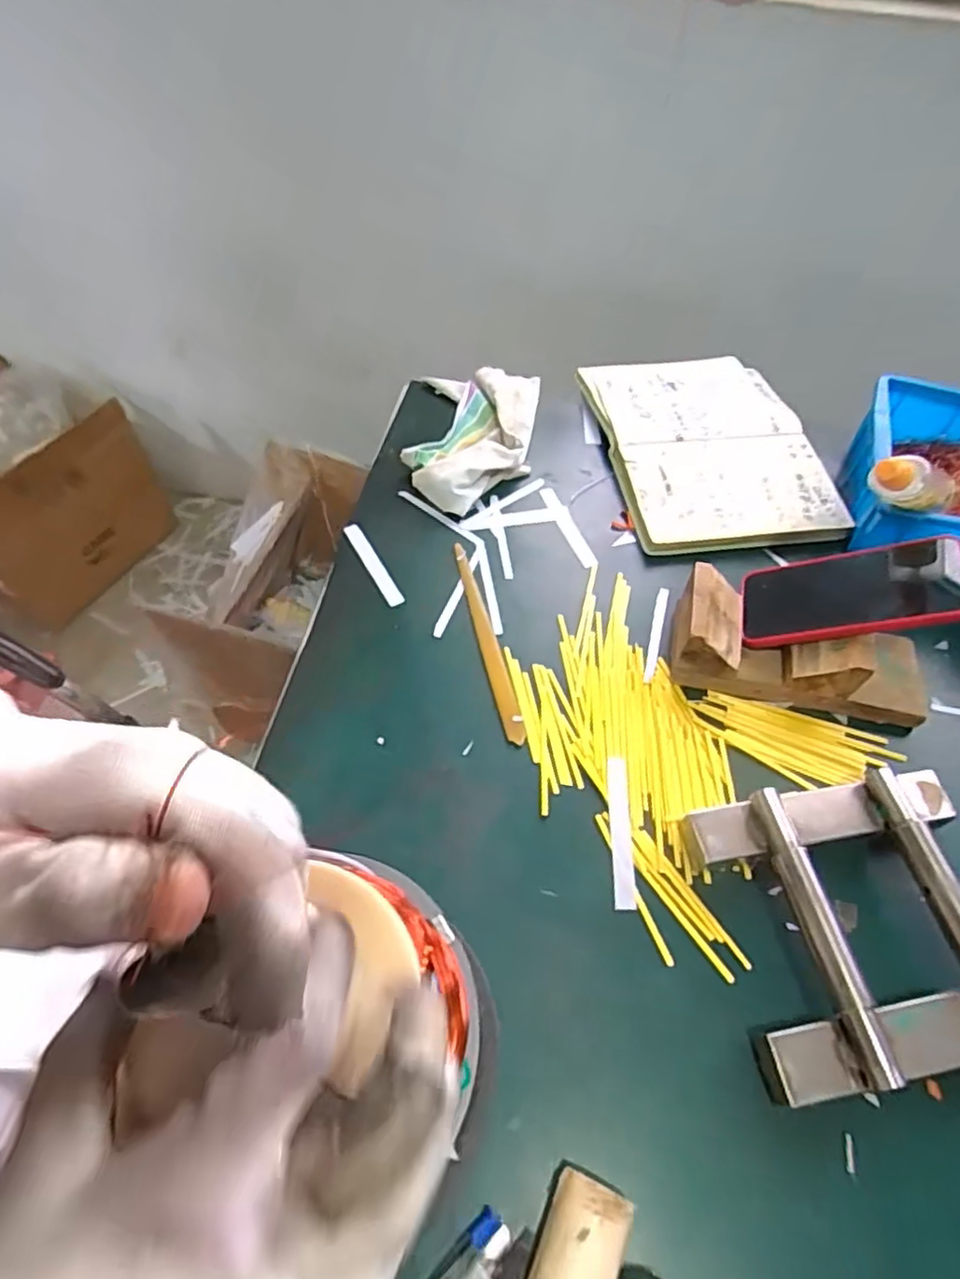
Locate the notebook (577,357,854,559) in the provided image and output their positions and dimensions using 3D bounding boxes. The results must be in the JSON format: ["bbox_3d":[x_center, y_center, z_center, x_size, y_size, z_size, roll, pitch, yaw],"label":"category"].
[{"bbox_3d":[0.239,-0.209,0.732,0.205,0.038,0.281,-8,56,-8],"label":"notebook"}]

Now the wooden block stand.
[{"bbox_3d":[0.268,0.006,0.563,0.205,0.066,0.082,13,55,6],"label":"wooden block stand"}]

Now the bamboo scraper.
[{"bbox_3d":[0.005,-0.003,0.599,0.019,0.007,0.206,-11,56,-10],"label":"bamboo scraper"}]

